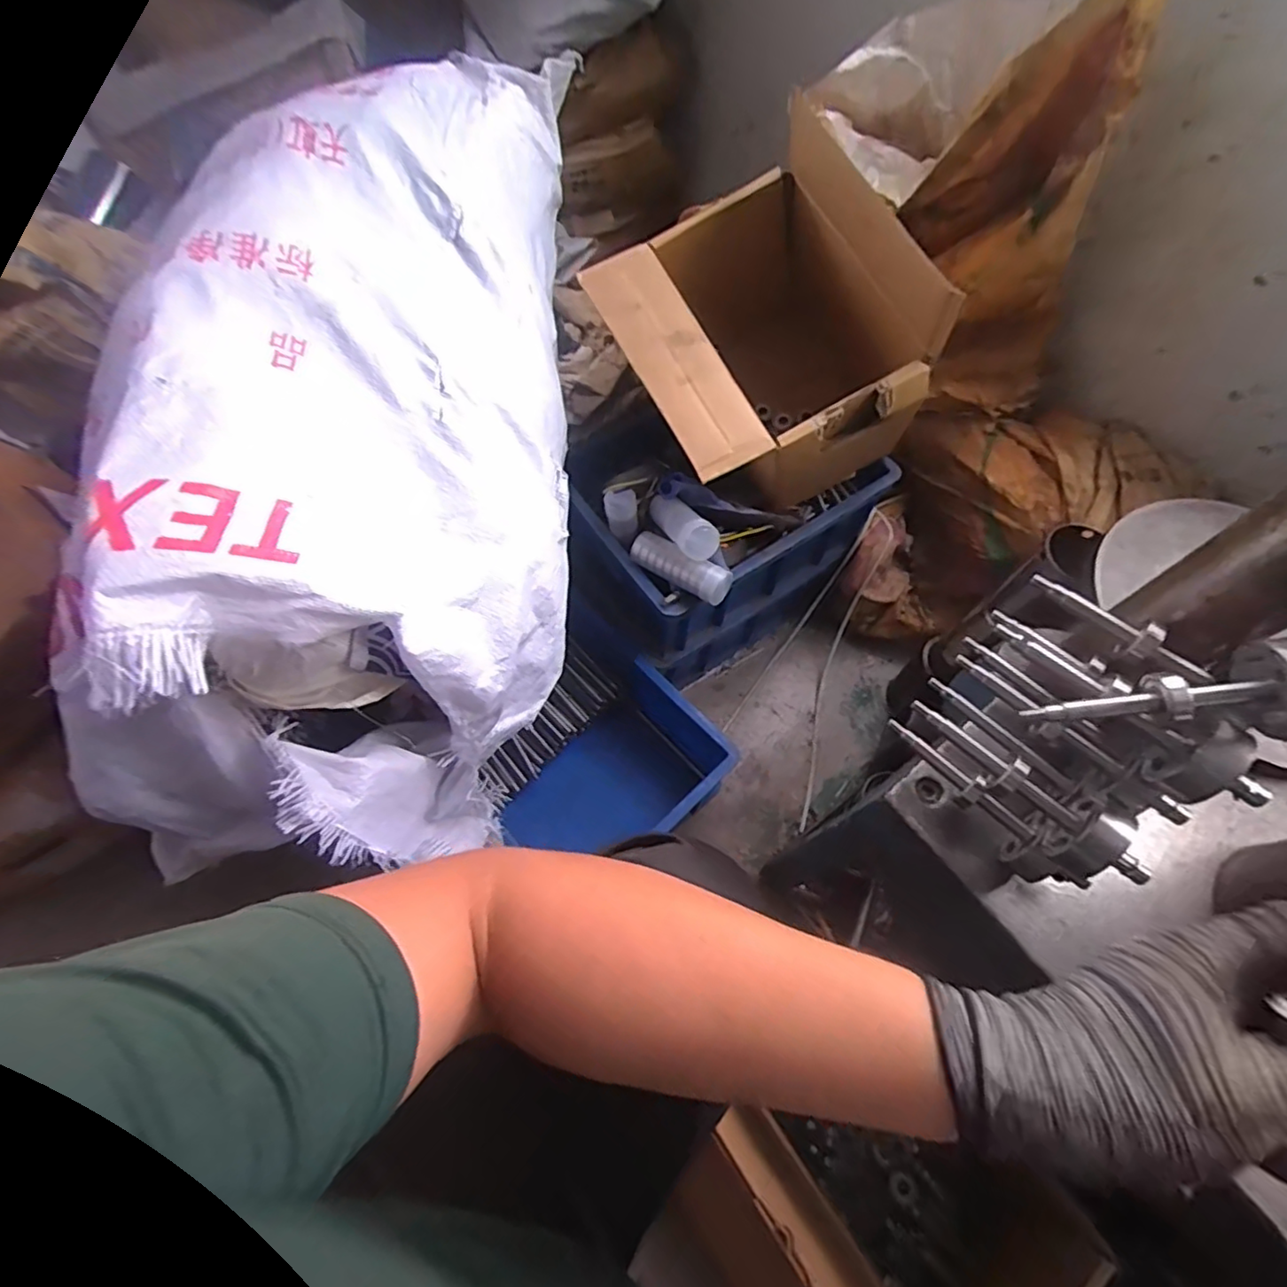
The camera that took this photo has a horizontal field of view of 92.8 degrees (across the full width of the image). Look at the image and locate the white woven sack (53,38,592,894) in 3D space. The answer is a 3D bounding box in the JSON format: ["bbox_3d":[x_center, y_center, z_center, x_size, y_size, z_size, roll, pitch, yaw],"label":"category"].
[{"bbox_3d":[-0.264,-0.244,0.602,0.394,0.337,0.897,7,79,1],"label":"white woven sack"}]

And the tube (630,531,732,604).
[{"bbox_3d":[0.044,-0.093,0.722,0.129,0.039,0.040,35,67,15],"label":"tube"}]

